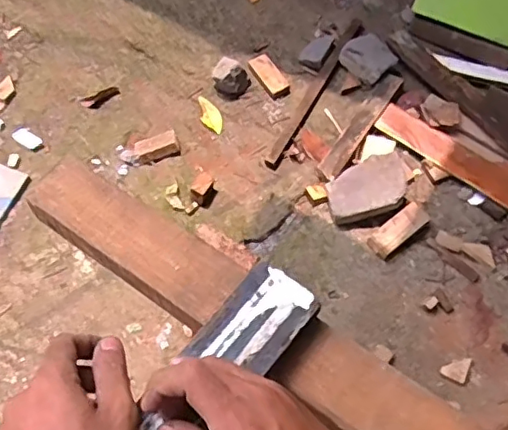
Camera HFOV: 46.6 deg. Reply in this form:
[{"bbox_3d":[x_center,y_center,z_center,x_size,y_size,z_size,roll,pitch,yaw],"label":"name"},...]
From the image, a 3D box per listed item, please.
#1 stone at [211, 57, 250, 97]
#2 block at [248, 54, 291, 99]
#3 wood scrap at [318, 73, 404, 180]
[{"bbox_3d":[-0.067,-0.372,1.609,0.083,0.097,0.081,0,66,1],"label":"stone"},{"bbox_3d":[0.043,-0.388,1.639,0.061,0.027,0.133,-33,83,-14],"label":"block"},{"bbox_3d":[0.280,-0.237,1.534,0.064,0.019,0.346,28,76,28],"label":"wood scrap"}]

